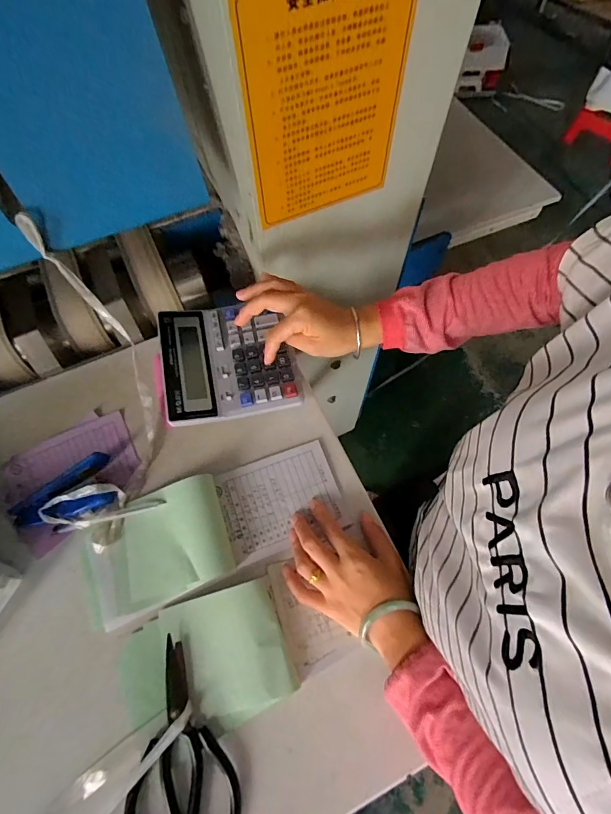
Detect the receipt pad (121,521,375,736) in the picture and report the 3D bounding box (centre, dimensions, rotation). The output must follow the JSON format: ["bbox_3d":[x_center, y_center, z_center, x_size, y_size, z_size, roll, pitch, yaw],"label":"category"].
[{"bbox_3d":[-0.052,0.234,0.381,0.269,0.023,0.117,-20,70,-7],"label":"receipt pad"}]

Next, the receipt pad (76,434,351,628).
[{"bbox_3d":[-0.105,0.127,0.418,0.285,0.035,0.112,-24,70,-10],"label":"receipt pad"}]

